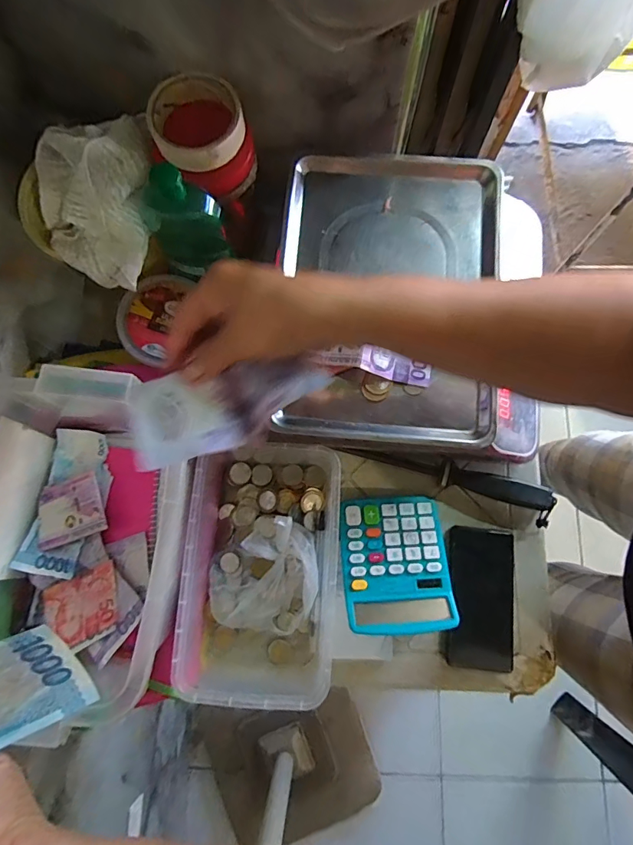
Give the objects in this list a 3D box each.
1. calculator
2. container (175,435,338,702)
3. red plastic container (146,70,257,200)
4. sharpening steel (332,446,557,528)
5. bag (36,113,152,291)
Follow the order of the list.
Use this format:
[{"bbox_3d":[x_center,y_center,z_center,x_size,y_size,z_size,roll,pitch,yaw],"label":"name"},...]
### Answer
[{"bbox_3d":[0.090,0.153,0.488,0.116,0.044,0.137,-2,79,0],"label":"calculator"},{"bbox_3d":[-0.059,0.156,0.487,0.156,0.089,0.255,4,79,2],"label":"container"},{"bbox_3d":[-0.113,-0.284,0.440,0.092,0.061,0.094,0,79,1],"label":"red plastic container"},{"bbox_3d":[0.157,0.059,0.521,0.249,0.031,0.040,21,80,5],"label":"sharpening steel"},{"bbox_3d":[-0.226,-0.236,0.449,0.115,0.078,0.156,17,80,4],"label":"bag"}]

